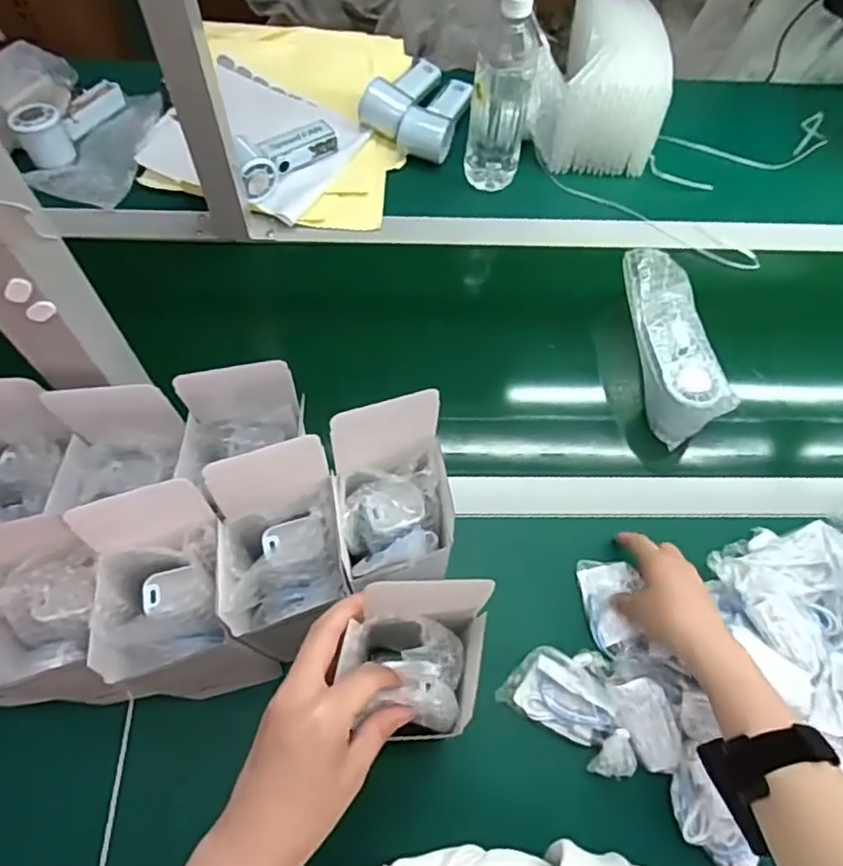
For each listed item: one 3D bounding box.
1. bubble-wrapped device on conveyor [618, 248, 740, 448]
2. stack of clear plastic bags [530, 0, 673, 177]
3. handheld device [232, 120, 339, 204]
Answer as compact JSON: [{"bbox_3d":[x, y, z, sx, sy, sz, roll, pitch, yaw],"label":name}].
[{"bbox_3d":[0.260,-0.097,0.657,0.073,0.066,0.202,-2,64,-3],"label":"bubble-wrapped device on conveyor"},{"bbox_3d":[0.224,-0.448,0.801,0.146,0.124,0.177,4,64,-1],"label":"stack of clear plastic bags"},{"bbox_3d":[-0.169,-0.342,0.761,0.054,0.047,0.149,40,69,16],"label":"handheld device"}]

